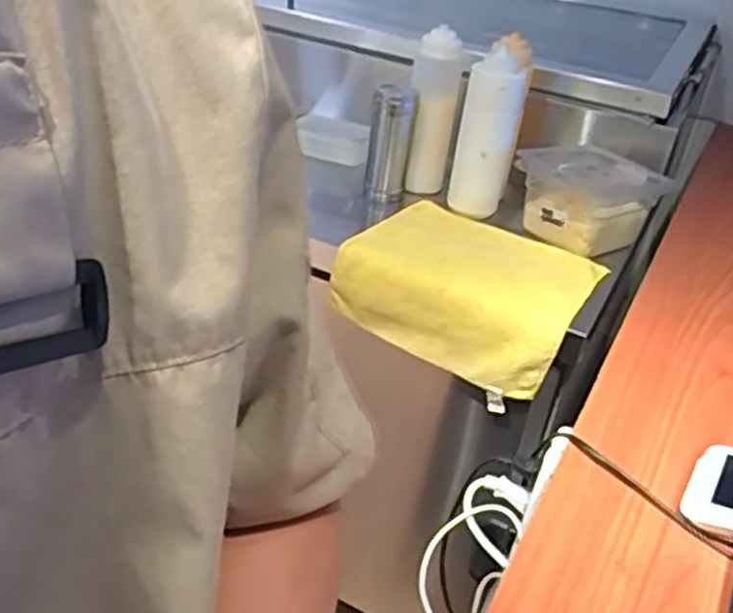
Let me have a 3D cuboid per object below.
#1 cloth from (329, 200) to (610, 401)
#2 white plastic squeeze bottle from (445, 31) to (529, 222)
[{"bbox_3d":[0.122,-0.016,0.924,0.292,0.111,0.206,24,35,24],"label":"cloth"},{"bbox_3d":[0.166,-0.241,0.985,0.079,0.216,0.087,11,32,5],"label":"white plastic squeeze bottle"}]

